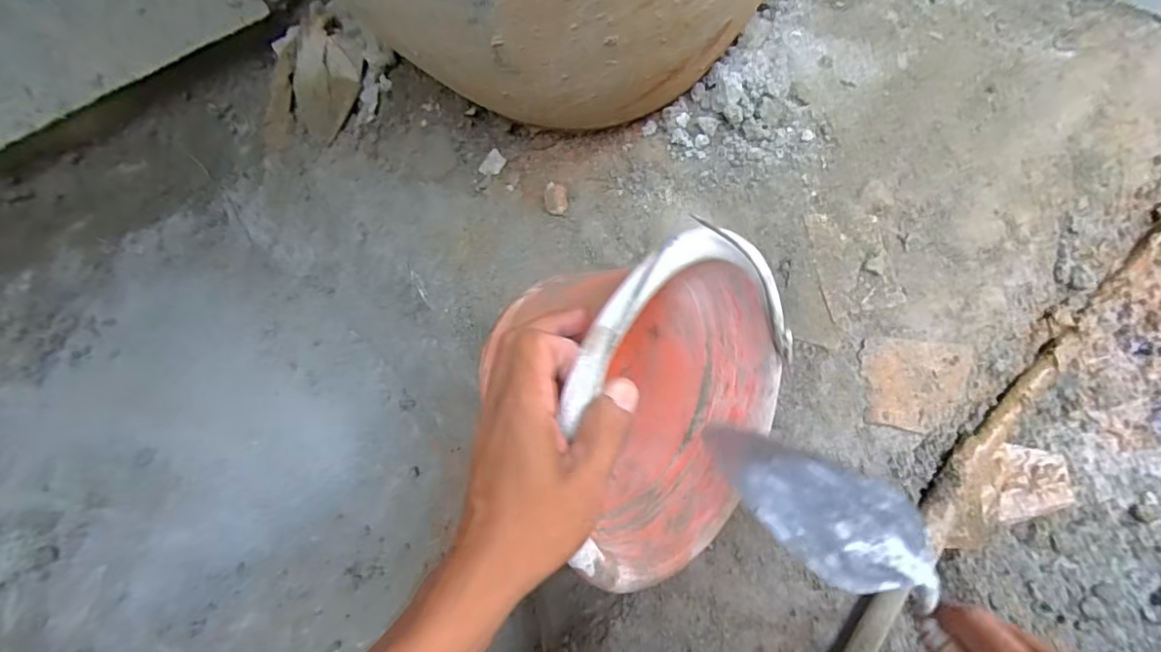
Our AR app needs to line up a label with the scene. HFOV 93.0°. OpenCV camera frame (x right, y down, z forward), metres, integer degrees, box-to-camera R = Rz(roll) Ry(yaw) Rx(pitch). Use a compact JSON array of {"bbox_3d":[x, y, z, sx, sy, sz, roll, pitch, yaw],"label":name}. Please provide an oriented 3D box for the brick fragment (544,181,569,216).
[{"bbox_3d":[-0.030,-0.154,0.657,0.026,0.013,0.042,-12,69,1],"label":"brick fragment"}]

